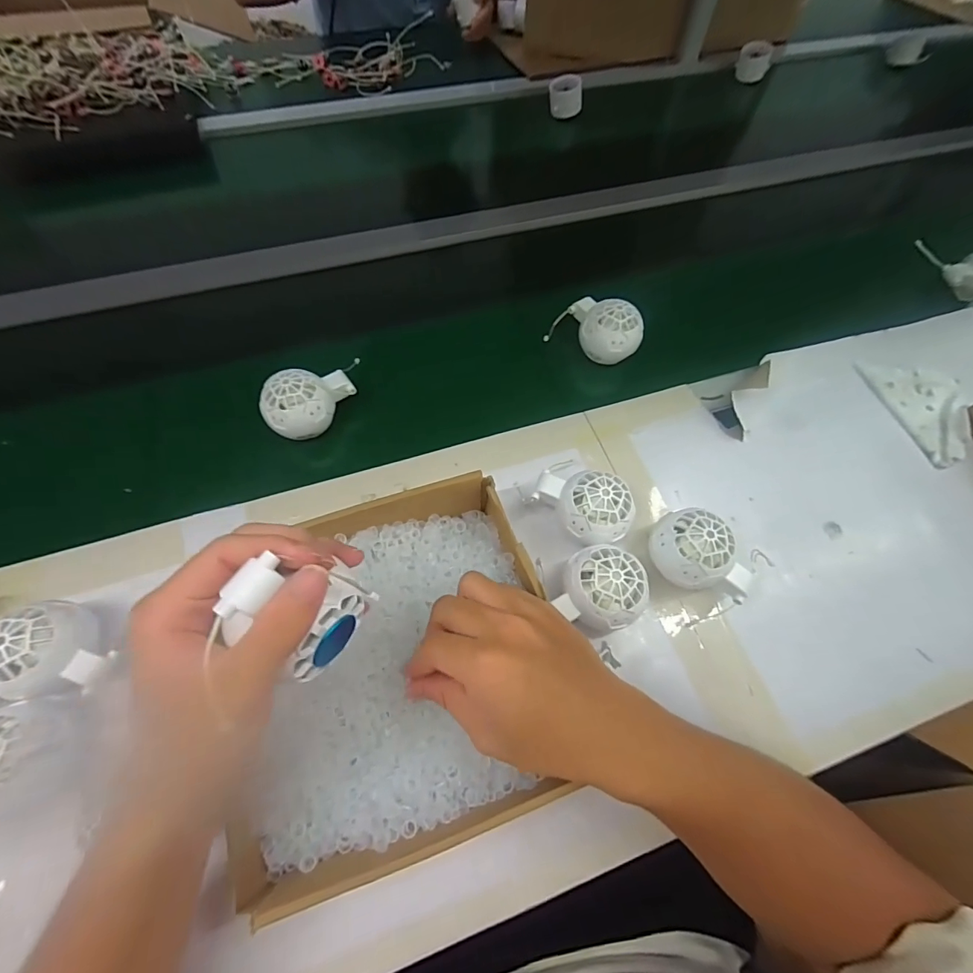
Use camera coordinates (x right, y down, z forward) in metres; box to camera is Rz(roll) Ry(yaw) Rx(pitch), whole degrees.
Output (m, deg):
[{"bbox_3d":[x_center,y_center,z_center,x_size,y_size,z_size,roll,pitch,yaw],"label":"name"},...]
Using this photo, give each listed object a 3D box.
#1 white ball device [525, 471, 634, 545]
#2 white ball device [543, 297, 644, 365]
[{"bbox_3d":[0.079,0.012,0.370,0.054,0.051,0.087,-39,69,-20],"label":"white ball device"},{"bbox_3d":[0.119,-0.171,0.466,0.091,0.049,0.050,34,66,16],"label":"white ball device"}]

